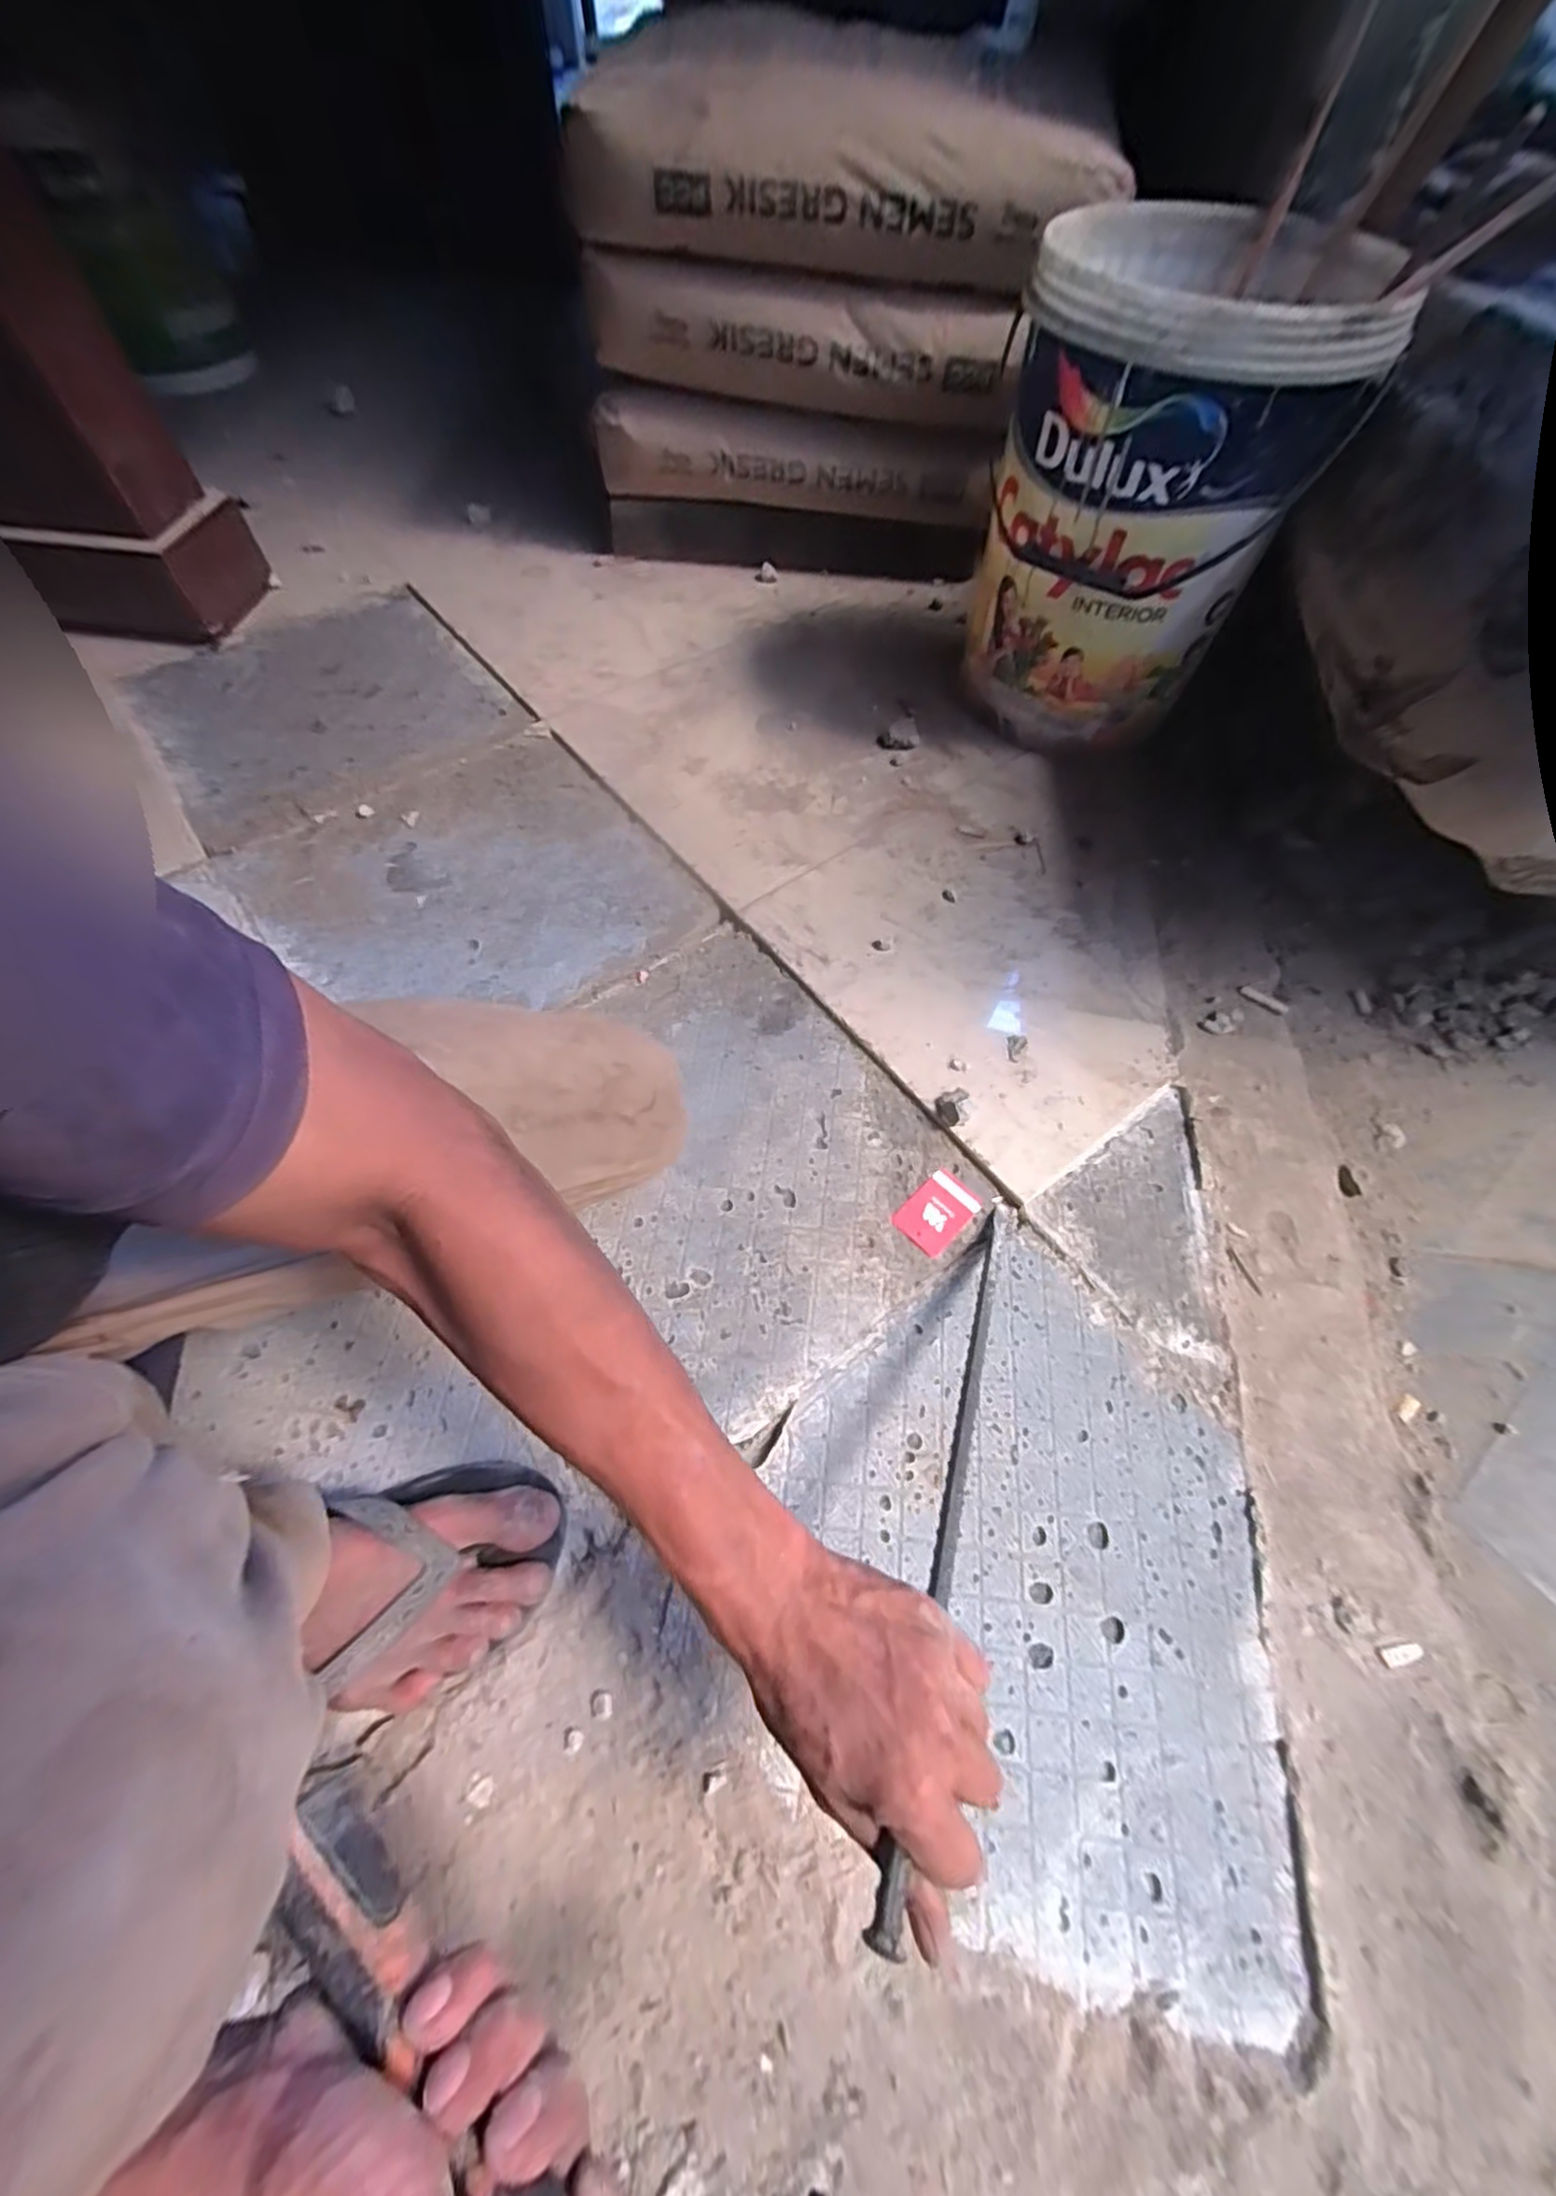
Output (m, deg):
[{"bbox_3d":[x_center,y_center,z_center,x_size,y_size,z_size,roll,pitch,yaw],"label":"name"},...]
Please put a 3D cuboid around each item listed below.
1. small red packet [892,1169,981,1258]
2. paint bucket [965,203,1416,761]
[{"bbox_3d":[0.130,0.093,0.575,0.064,0.005,0.047,-40,71,-22],"label":"small red packet"},{"bbox_3d":[0.357,-0.588,0.733,0.268,0.375,0.278,21,62,10],"label":"paint bucket"}]

